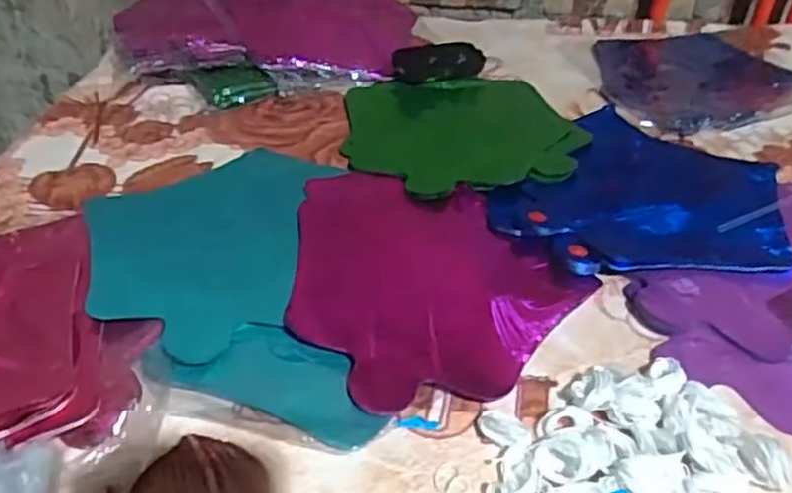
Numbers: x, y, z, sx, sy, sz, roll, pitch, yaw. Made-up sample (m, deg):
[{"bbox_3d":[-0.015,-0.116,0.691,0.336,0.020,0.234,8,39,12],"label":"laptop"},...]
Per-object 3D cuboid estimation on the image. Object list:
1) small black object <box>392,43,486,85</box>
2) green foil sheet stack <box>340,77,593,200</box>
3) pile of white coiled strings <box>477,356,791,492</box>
[{"bbox_3d":[0.050,-0.219,0.828,0.109,0.030,0.056,-14,42,-16],"label":"small black object"},{"bbox_3d":[0.066,-0.123,0.719,0.232,0.016,0.232,-8,41,-10],"label":"green foil sheet stack"},{"bbox_3d":[0.121,0.128,0.415,0.189,0.020,0.111,-17,43,-19],"label":"pile of white coiled strings"}]

